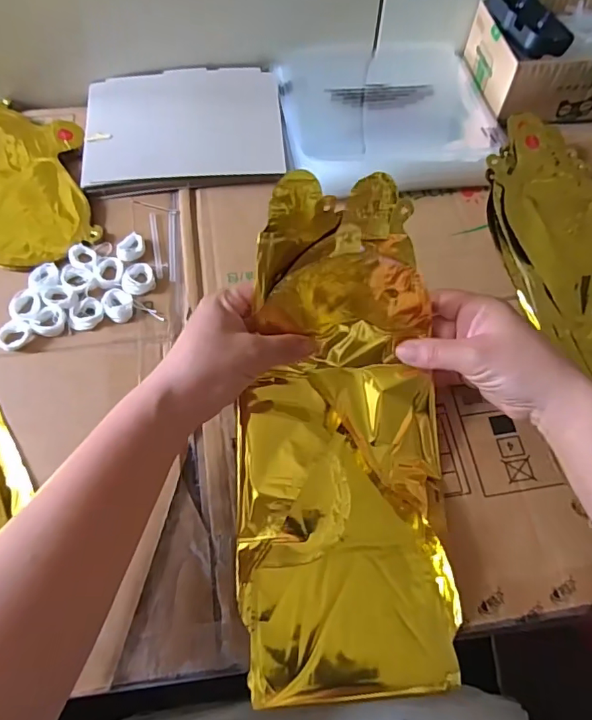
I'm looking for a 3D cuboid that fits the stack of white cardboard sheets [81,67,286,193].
[{"bbox_3d":[-0.119,-0.256,0.530,0.204,0.013,0.175,-5,63,-4],"label":"stack of white cardboard sheets"}]

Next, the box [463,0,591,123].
[{"bbox_3d":[0.300,-0.331,0.544,0.186,0.065,0.137,-7,63,-5],"label":"box"}]

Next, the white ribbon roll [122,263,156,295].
[{"bbox_3d":[-0.141,-0.073,0.440,0.028,0.006,0.031,-17,65,-10],"label":"white ribbon roll"}]

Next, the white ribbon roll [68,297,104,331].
[{"bbox_3d":[-0.181,-0.040,0.424,0.030,0.008,0.026,-31,68,-16],"label":"white ribbon roll"}]

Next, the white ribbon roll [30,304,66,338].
[{"bbox_3d":[-0.209,-0.033,0.418,0.025,0.008,0.028,13,63,5],"label":"white ribbon roll"}]

